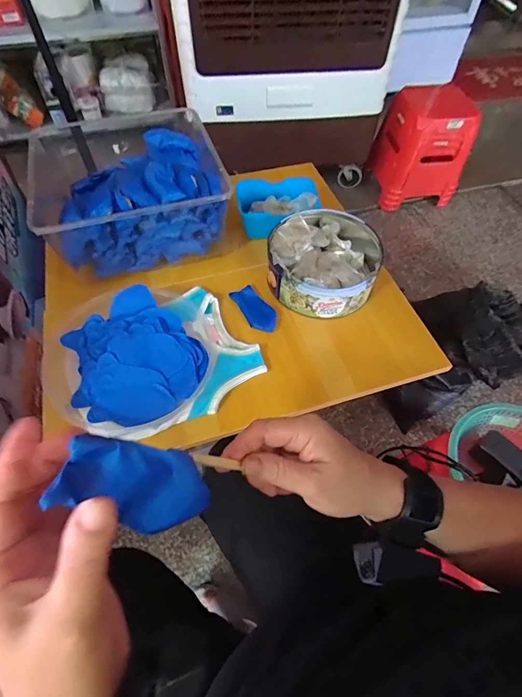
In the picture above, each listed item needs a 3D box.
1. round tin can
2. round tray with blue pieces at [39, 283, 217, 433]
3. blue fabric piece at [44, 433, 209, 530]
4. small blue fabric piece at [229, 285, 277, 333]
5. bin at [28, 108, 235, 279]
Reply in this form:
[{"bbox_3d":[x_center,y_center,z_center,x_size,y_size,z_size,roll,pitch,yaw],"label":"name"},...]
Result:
[{"bbox_3d":[0.109,-0.157,0.643,0.180,0.076,0.204,16,58,8],"label":"round tin can"},{"bbox_3d":[-0.195,0.006,0.547,0.231,0.041,0.225,1,57,-1],"label":"round tray with blue pieces"},{"bbox_3d":[-0.072,0.081,0.220,0.010,0.092,0.049,8,66,56],"label":"blue fabric piece"},{"bbox_3d":[-0.009,-0.067,0.623,0.048,0.006,0.102,-25,62,-17],"label":"small blue fabric piece"},{"bbox_3d":[-0.220,-0.267,0.670,0.282,0.163,0.246,-15,59,-11],"label":"bin"}]

